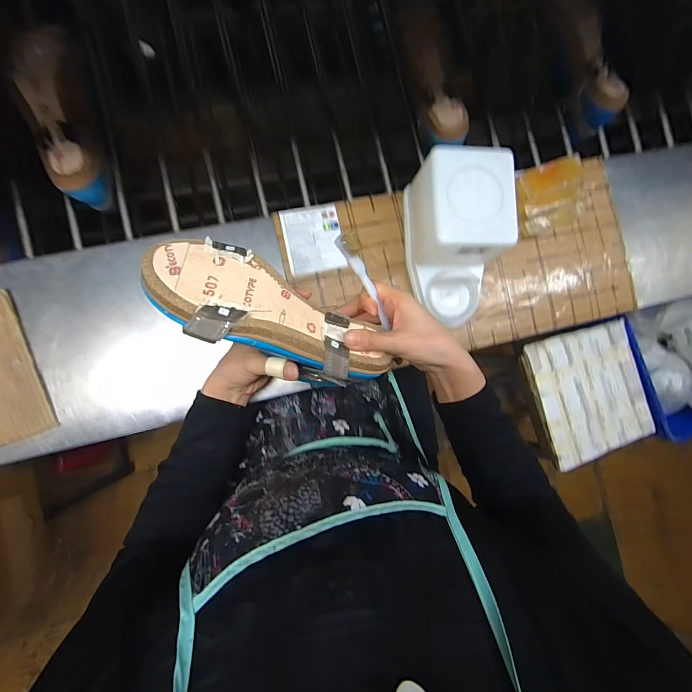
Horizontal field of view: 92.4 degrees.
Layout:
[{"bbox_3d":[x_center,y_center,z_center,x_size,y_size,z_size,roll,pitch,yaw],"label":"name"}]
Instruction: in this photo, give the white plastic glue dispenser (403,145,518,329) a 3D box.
[{"bbox_3d":[0.135,-0.123,0.406,0.097,0.109,0.177,-2,85,-4],"label":"white plastic glue dispenser"}]

